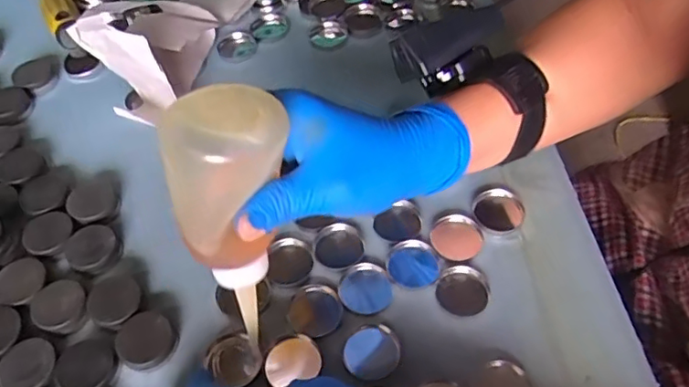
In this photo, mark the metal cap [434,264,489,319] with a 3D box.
[{"bbox_3d":[0.073,0.061,0.364,0.031,0.005,0.033,-2,53,2],"label":"metal cap"}]

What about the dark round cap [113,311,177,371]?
[{"bbox_3d":[-0.119,0.089,0.350,0.037,0.013,0.032,24,59,20],"label":"dark round cap"}]

